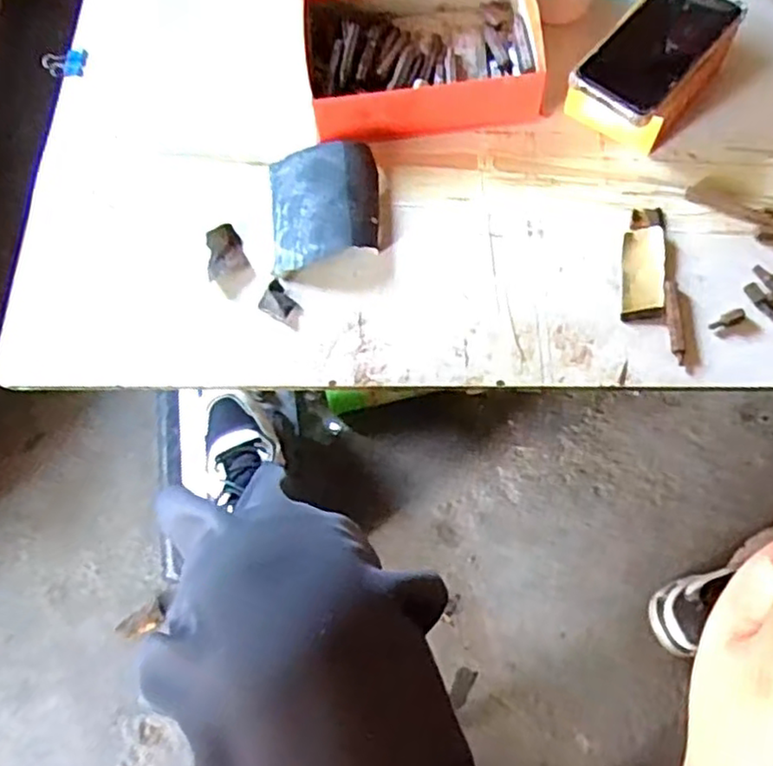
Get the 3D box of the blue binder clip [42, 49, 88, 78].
[{"bbox_3d":[-0.304,-0.303,0.654,0.036,0.018,0.036,7,70,5],"label":"blue binder clip"}]

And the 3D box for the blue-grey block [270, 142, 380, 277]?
[{"bbox_3d":[-0.051,-0.148,0.584,0.088,0.027,0.113,-4,69,1],"label":"blue-grey block"}]

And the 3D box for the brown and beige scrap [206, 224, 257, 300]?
[{"bbox_3d":[-0.134,-0.102,0.579,0.033,0.023,0.056,-22,70,-5],"label":"brown and beige scrap"}]

